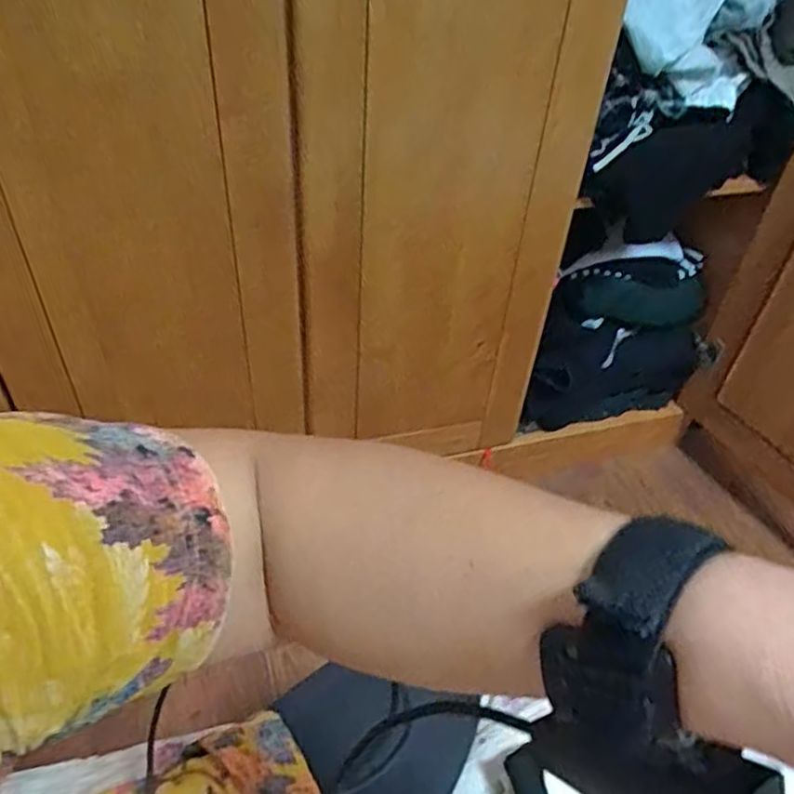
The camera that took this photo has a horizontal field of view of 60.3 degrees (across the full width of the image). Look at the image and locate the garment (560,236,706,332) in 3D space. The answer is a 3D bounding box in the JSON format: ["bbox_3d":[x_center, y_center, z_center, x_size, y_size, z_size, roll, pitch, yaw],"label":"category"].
[{"bbox_3d":[0.423,-0.193,1.208,0.282,0.149,0.082,-13,45,-18],"label":"garment"}]

